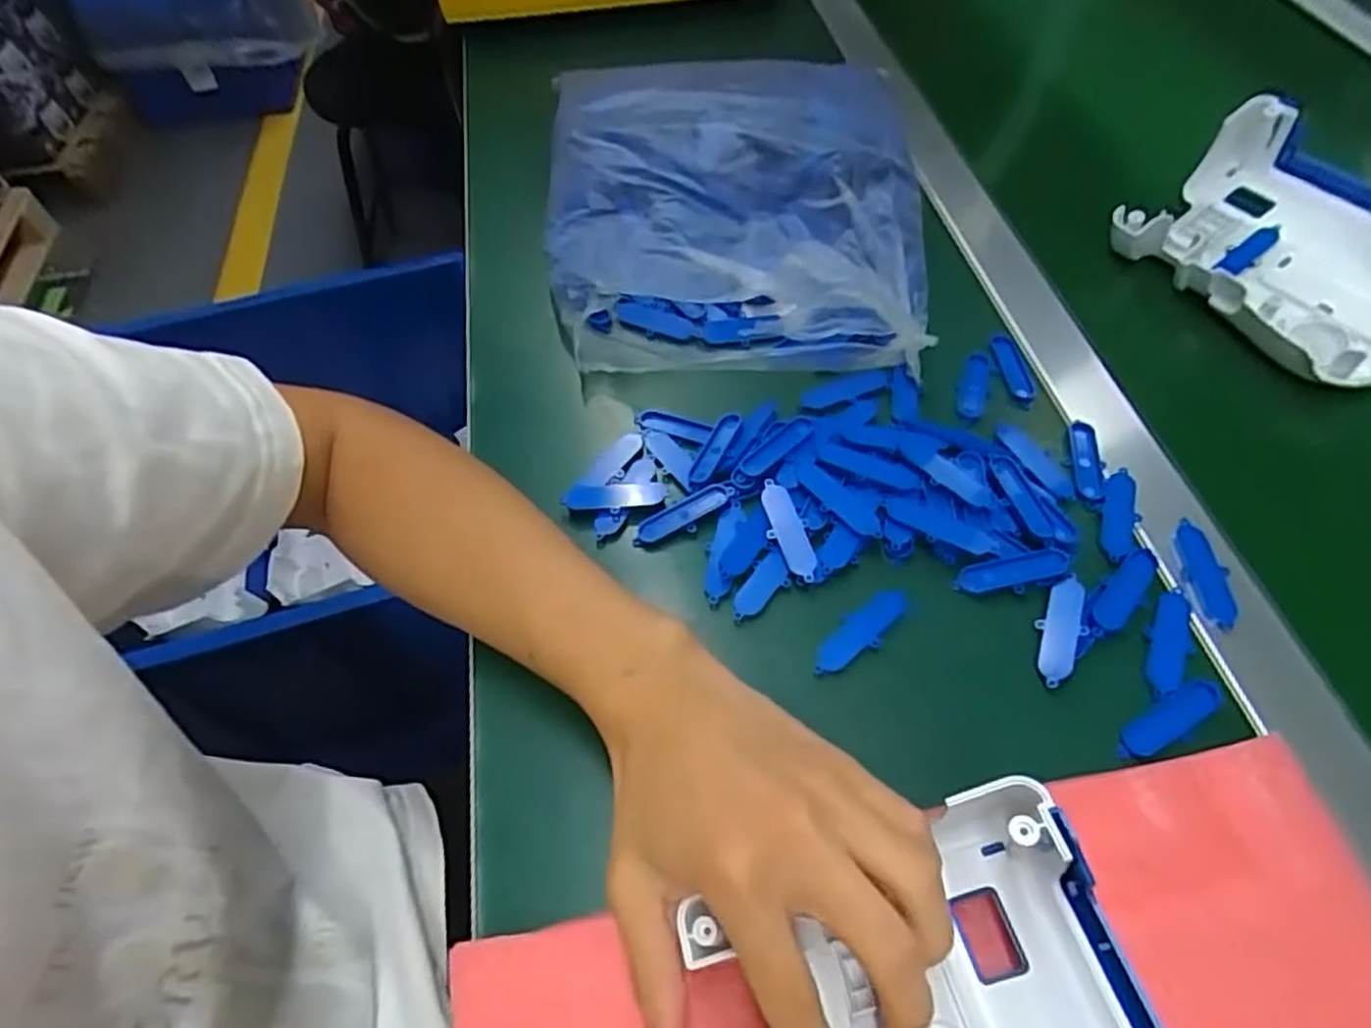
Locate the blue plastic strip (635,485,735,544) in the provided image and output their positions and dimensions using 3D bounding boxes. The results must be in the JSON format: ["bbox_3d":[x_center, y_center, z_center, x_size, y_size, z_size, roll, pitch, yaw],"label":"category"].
[{"bbox_3d":[0.000,0.001,0.400,0.057,0.009,0.018,-24,58,-12],"label":"blue plastic strip"}]

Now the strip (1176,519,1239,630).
[{"bbox_3d":[0.257,0.030,0.367,0.018,0.007,0.055,1,57,4],"label":"strip"}]

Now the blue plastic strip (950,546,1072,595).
[{"bbox_3d":[0.161,0.028,0.364,0.054,0.006,0.017,-8,56,-2],"label":"blue plastic strip"}]

